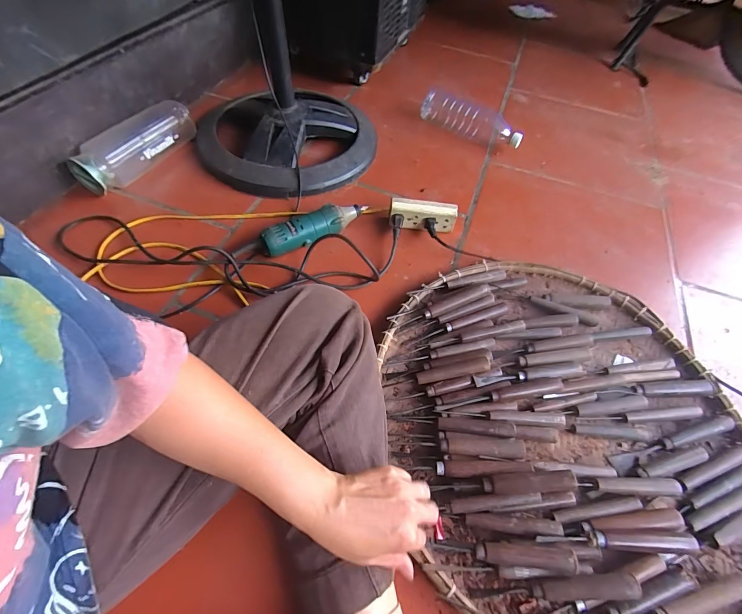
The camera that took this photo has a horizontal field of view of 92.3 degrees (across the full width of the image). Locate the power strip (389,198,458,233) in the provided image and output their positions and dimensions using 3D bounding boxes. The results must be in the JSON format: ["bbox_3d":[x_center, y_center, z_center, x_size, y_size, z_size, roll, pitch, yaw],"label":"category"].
[{"bbox_3d":[0.100,-0.179,0.694,0.127,0.051,0.037,5,56,-1],"label":"power strip"}]

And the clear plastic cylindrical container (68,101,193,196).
[{"bbox_3d":[-0.477,-0.328,0.732,0.073,0.074,0.254,26,58,12],"label":"clear plastic cylindrical container"}]

